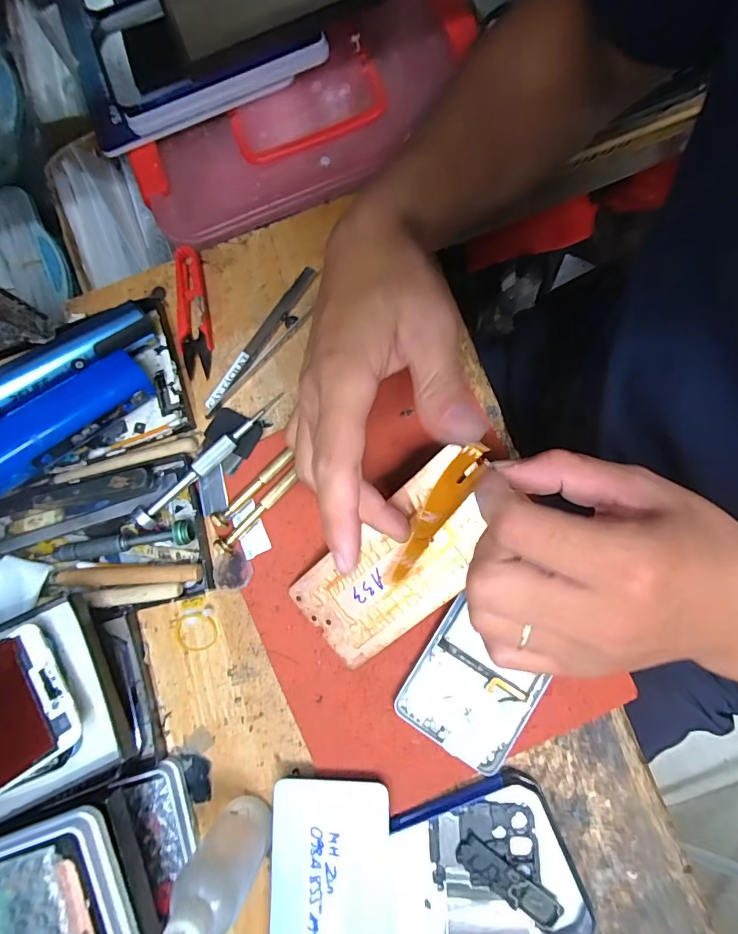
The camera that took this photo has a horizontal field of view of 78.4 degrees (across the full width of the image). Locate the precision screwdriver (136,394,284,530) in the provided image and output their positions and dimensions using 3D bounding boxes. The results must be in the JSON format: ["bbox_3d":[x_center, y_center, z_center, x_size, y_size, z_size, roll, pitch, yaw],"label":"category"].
[{"bbox_3d":[-0.109,-0.007,0.313,0.014,0.018,0.126,42,87,8],"label":"precision screwdriver"}]

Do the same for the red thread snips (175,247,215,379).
[{"bbox_3d":[-0.131,-0.118,0.338,0.023,0.009,0.099,-7,81,3],"label":"red thread snips"}]

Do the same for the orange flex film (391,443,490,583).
[{"bbox_3d":[0.036,0.025,0.249,0.018,0.004,0.086,36,100,4],"label":"orange flex film"}]

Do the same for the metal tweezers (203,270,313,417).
[{"bbox_3d":[-0.076,-0.090,0.333,0.025,0.008,0.130,34,86,8],"label":"metal tweezers"}]

